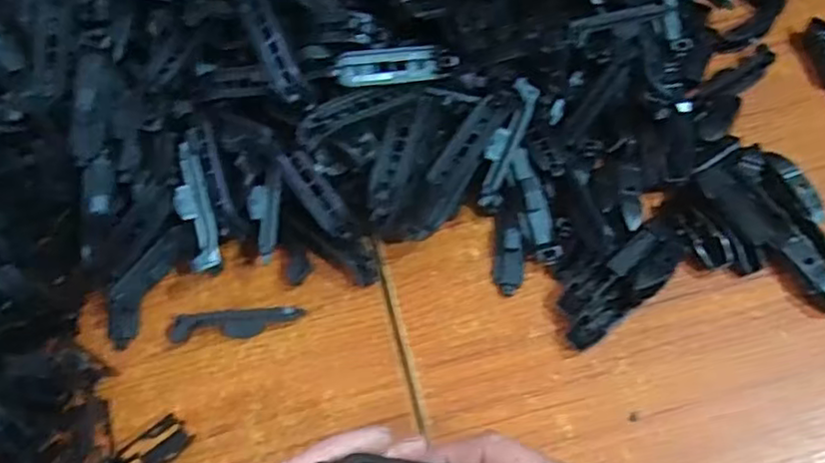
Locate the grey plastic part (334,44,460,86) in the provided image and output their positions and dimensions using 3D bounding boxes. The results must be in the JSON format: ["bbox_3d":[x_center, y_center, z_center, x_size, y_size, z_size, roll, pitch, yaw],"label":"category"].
[{"bbox_3d":[-0.008,-0.092,0.360,0.068,0.013,0.017,-9,62,-17],"label":"grey plastic part"}]

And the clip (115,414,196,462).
[{"bbox_3d":[-0.140,0.117,0.349,0.040,0.004,0.022,-37,67,-14],"label":"clip"}]

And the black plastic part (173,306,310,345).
[{"bbox_3d":[-0.102,0.054,0.376,0.077,0.011,0.015,-5,63,1],"label":"black plastic part"}]

